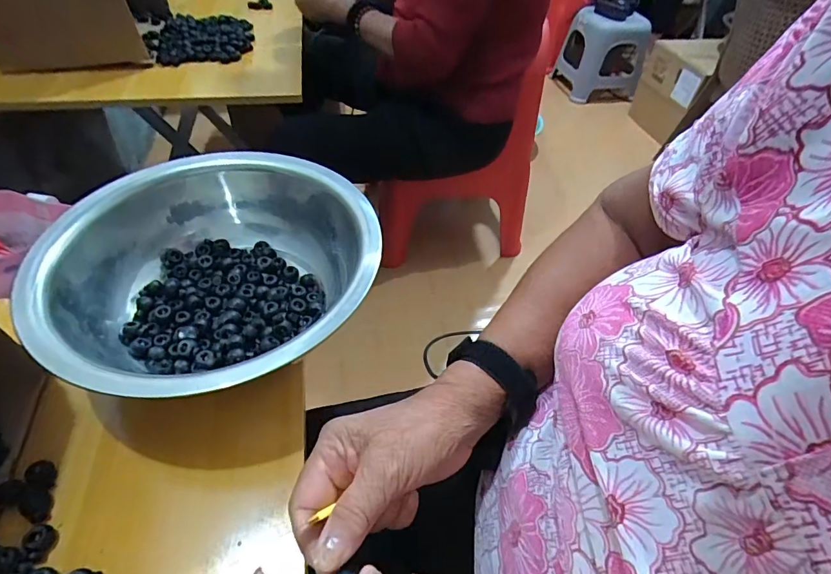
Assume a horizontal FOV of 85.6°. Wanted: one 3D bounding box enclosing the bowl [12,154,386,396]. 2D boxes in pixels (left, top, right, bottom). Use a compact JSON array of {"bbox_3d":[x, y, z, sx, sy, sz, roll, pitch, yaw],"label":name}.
[{"bbox_3d":[-0.174,-0.008,0.423,0.267,0.091,0.285,10,48,5],"label":"bowl"}]

